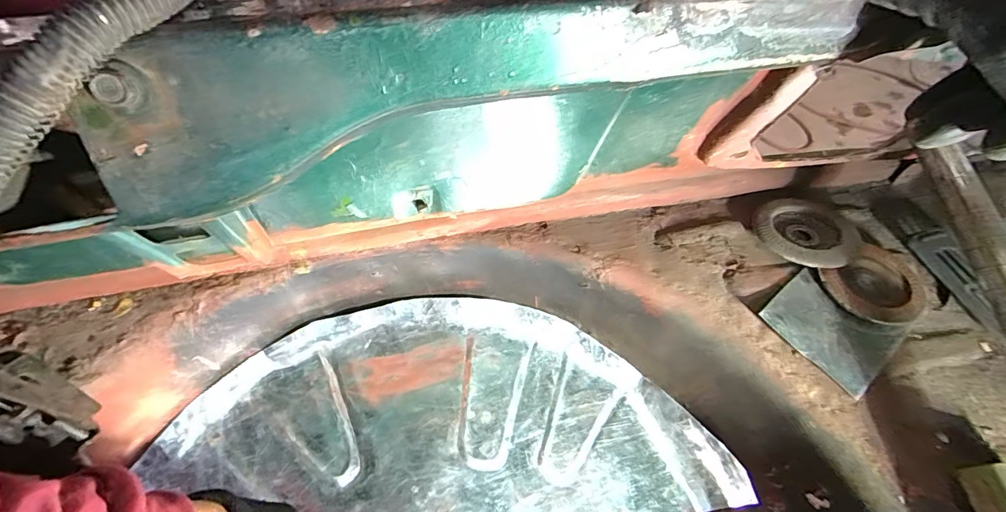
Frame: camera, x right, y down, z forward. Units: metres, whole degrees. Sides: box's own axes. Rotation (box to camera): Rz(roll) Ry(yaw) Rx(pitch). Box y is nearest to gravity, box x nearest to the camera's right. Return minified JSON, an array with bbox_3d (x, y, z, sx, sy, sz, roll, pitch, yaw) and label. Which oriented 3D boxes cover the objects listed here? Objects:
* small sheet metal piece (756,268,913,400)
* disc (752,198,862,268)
[{"bbox_3d":[0.264,0.057,0.368,0.077,0.007,0.086,-33,64,-24],"label":"small sheet metal piece"},{"bbox_3d":[0.276,-0.023,0.412,0.085,0.018,0.082,1,51,-2],"label":"disc"}]

